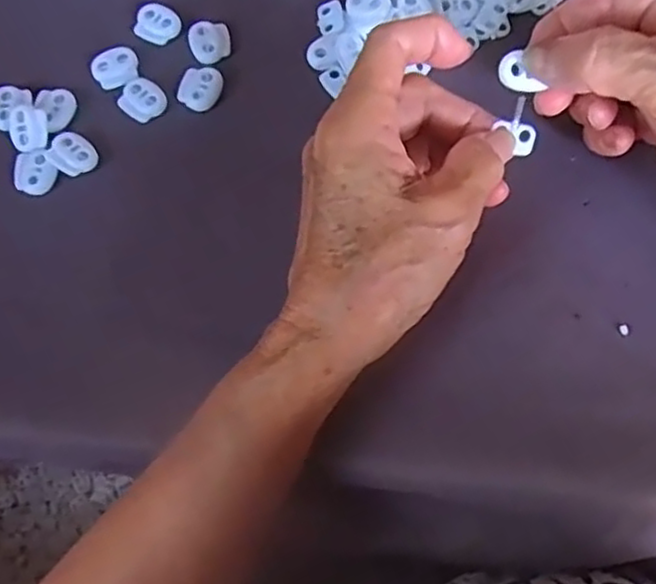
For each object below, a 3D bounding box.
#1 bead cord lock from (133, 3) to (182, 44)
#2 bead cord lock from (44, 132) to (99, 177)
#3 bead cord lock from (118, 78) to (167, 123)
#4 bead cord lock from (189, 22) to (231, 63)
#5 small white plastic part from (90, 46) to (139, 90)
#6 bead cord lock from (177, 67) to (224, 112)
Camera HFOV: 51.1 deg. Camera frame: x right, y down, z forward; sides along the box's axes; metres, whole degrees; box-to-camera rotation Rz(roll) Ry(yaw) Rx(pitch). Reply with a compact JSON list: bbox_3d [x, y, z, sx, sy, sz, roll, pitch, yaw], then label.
[{"bbox_3d":[-0.084,-0.132,0.339,0.022,0.004,0.020,29,77,10],"label":"bead cord lock"},{"bbox_3d":[-0.119,-0.065,0.320,0.022,0.004,0.019,43,80,13],"label":"bead cord lock"},{"bbox_3d":[-0.089,-0.093,0.326,0.021,0.004,0.020,40,79,12],"label":"bead cord lock"},{"bbox_3d":[-0.058,-0.122,0.335,0.019,0.004,0.022,-12,74,-1],"label":"bead cord lock"},{"bbox_3d":[-0.103,-0.109,0.332,0.022,0.004,0.021,-25,75,-5],"label":"small white plastic part"},{"bbox_3d":[-0.061,-0.097,0.328,0.019,0.004,0.022,14,75,6],"label":"bead cord lock"}]

